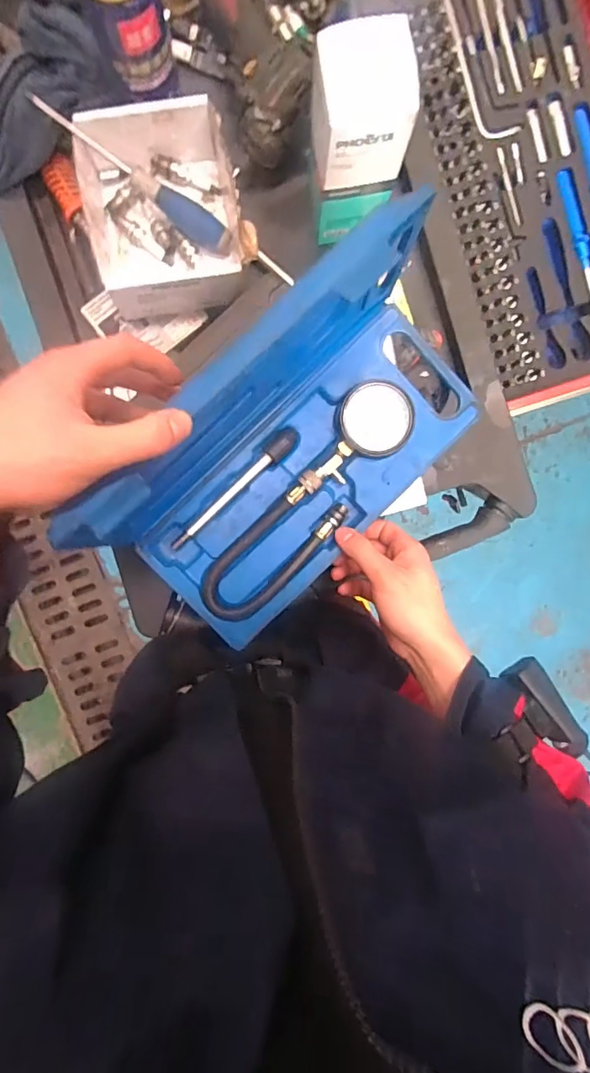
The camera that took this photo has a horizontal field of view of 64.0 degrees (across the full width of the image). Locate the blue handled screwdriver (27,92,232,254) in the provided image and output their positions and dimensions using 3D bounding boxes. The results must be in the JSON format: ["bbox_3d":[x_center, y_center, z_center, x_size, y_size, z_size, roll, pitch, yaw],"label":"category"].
[{"bbox_3d":[-0.149,-0.345,0.458,0.194,0.023,0.026,29,91,-20],"label":"blue handled screwdriver"}]

